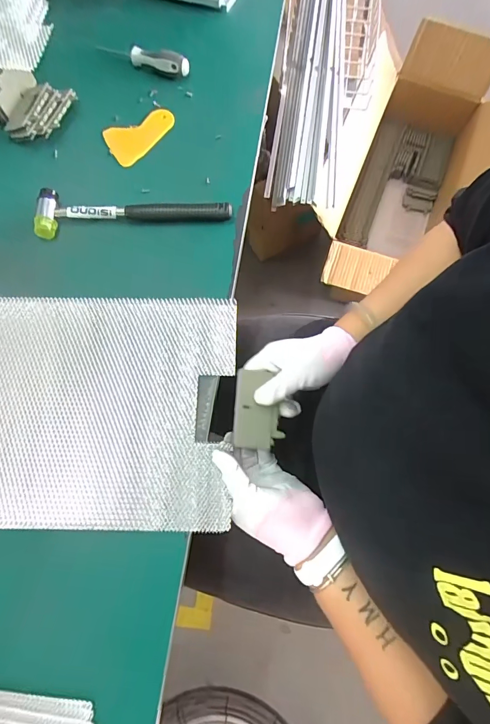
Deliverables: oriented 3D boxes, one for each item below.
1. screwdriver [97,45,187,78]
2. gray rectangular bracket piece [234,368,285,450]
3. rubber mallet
[{"bbox_3d":[-0.147,-0.445,0.548,0.135,0.024,0.028,18,74,5],"label":"screwdriver"},{"bbox_3d":[0.016,0.051,0.422,0.052,0.014,0.081,3,73,1],"label":"gray rectangular bracket piece"},{"bbox_3d":[-0.139,-0.190,0.476,0.238,0.022,0.055,-2,73,-1],"label":"rubber mallet"}]

